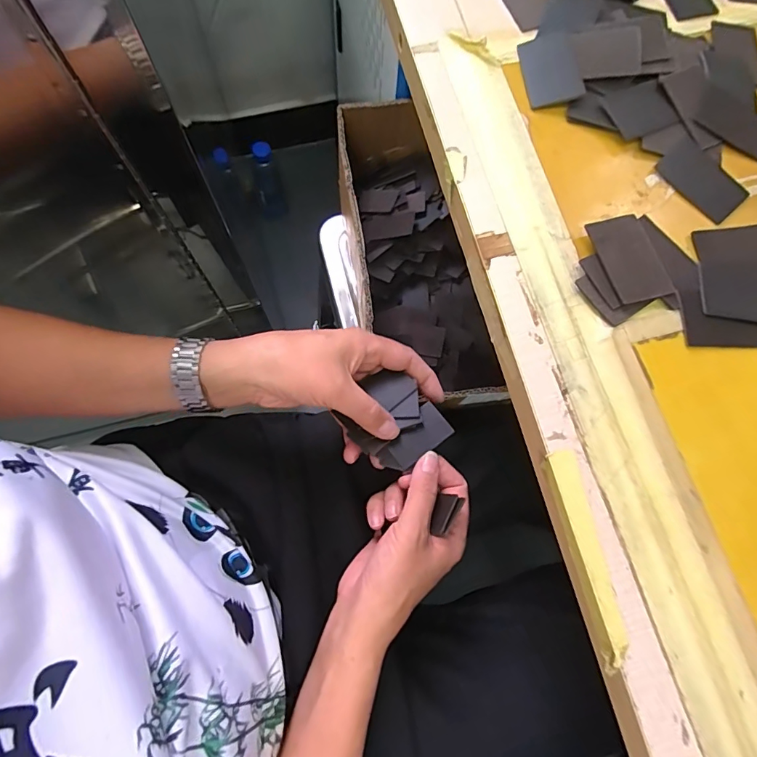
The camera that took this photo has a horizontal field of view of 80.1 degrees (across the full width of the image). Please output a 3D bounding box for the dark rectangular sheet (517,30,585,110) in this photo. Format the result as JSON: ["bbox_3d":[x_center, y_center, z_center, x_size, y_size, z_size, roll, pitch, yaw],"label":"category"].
[{"bbox_3d":[0.117,-0.213,0.311,0.035,0.004,0.061,-9,71,10],"label":"dark rectangular sheet"}]

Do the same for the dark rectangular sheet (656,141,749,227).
[{"bbox_3d":[0.210,-0.129,0.293,0.037,0.004,0.055,-41,84,-11],"label":"dark rectangular sheet"}]

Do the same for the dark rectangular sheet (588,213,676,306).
[{"bbox_3d":[0.149,-0.071,0.269,0.033,0.006,0.054,-17,75,-5],"label":"dark rectangular sheet"}]

